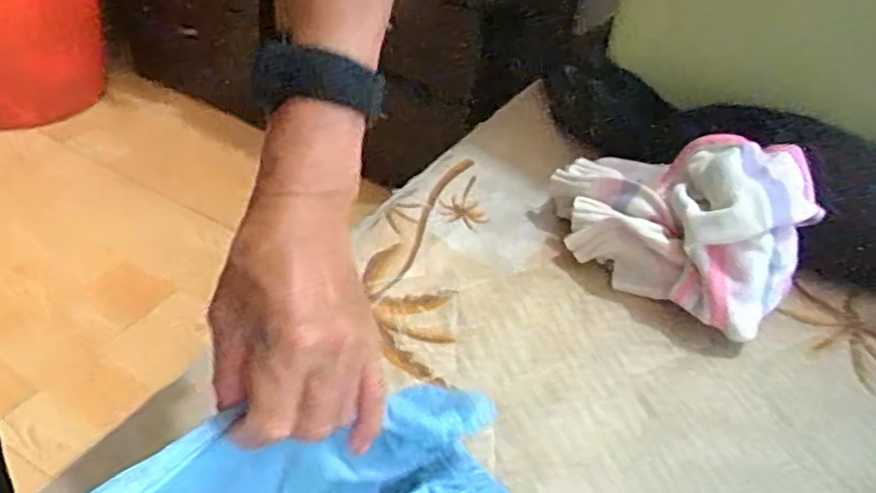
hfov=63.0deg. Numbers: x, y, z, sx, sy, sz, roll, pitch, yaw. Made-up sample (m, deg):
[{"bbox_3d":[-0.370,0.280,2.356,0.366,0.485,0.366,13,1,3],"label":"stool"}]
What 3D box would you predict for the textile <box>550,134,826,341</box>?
[{"bbox_3d":[0.211,-0.037,0.632,0.217,0.106,0.169,26,42,21],"label":"textile"}]

